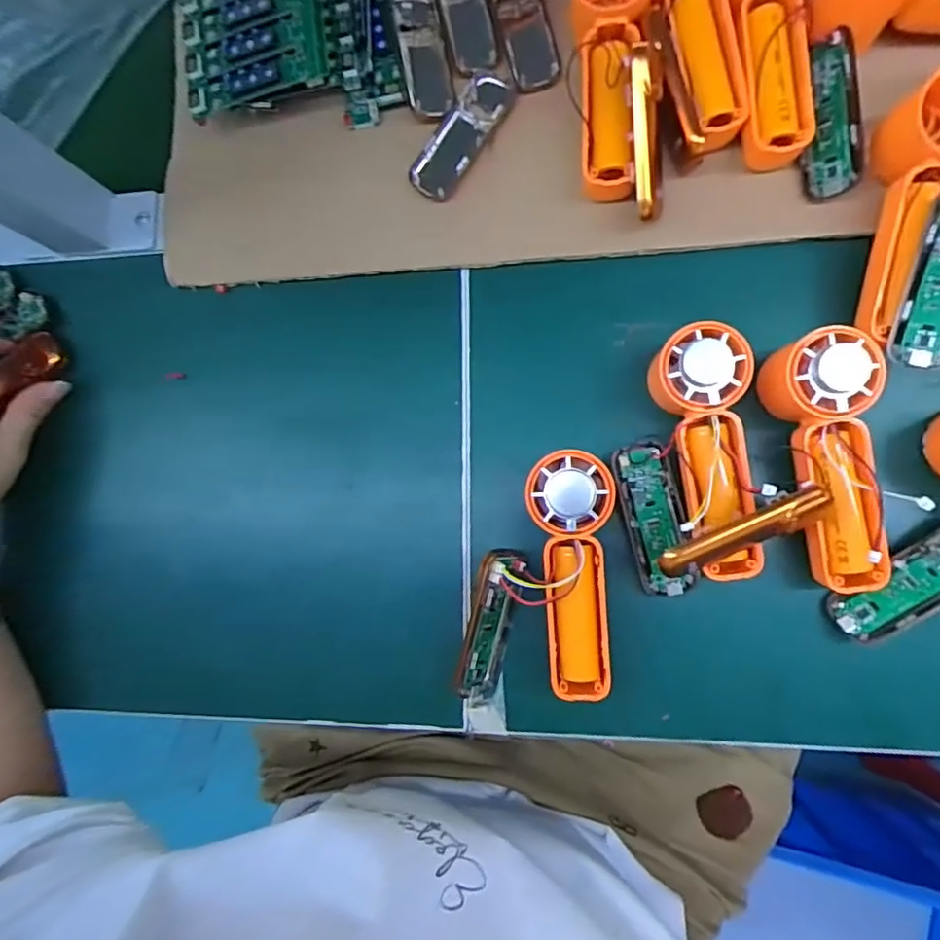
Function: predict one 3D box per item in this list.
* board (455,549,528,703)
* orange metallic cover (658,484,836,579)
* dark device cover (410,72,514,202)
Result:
[{"bbox_3d":[0.011,0.088,0.313,0.009,0.033,0.090,25,104,49],"label":"board"},{"bbox_3d":[0.129,0.030,0.272,0.080,0.014,0.016,-26,83,6],"label":"orange metallic cover"},{"bbox_3d":[-0.005,-0.200,0.343,0.028,0.009,0.079,32,91,9],"label":"dark device cover"}]

